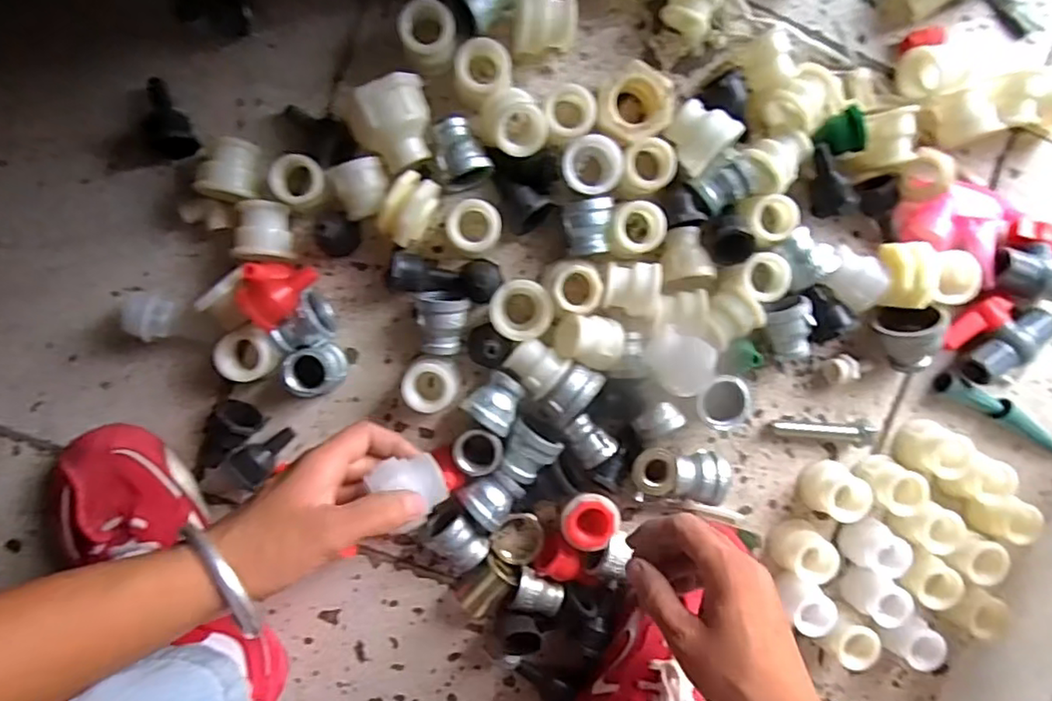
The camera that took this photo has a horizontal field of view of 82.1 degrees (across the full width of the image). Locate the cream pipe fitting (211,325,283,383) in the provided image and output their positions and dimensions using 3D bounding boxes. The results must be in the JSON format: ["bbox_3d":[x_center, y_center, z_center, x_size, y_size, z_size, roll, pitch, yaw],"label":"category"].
[{"bbox_3d":[-0.198,0.000,0.441,0.043,0.039,0.039,-20,97,-2],"label":"cream pipe fitting"}]

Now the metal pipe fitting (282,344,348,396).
[{"bbox_3d":[-0.153,0.013,0.442,0.036,0.041,0.033,-19,97,-2],"label":"metal pipe fitting"}]

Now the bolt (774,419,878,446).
[{"bbox_3d":[0.245,0.065,0.485,0.088,0.016,0.017,2,95,-5],"label":"bolt"}]

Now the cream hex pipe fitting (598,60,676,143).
[{"bbox_3d":[0.079,-0.177,0.446,0.057,0.033,0.050,-41,97,0],"label":"cream hex pipe fitting"}]

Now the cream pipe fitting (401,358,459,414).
[{"bbox_3d":[-0.071,0.024,0.452,0.039,0.038,0.037,0,96,-4],"label":"cream pipe fitting"}]

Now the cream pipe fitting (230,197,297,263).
[{"bbox_3d":[-0.185,-0.085,0.430,0.035,0.031,0.042,0,96,-4],"label":"cream pipe fitting"}]

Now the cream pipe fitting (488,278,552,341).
[{"bbox_3d":[-0.004,-0.030,0.454,0.045,0.037,0.043,0,96,-4],"label":"cream pipe fitting"}]

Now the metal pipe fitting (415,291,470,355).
[{"bbox_3d":[-0.063,-0.020,0.451,0.037,0.032,0.045,5,95,-5],"label":"metal pipe fitting"}]

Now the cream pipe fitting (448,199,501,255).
[{"bbox_3d":[-0.038,-0.090,0.444,0.037,0.035,0.037,0,95,-4],"label":"cream pipe fitting"}]

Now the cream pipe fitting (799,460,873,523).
[{"bbox_3d":[0.247,0.112,0.484,0.039,0.037,0.040,0,96,-4],"label":"cream pipe fitting"}]

